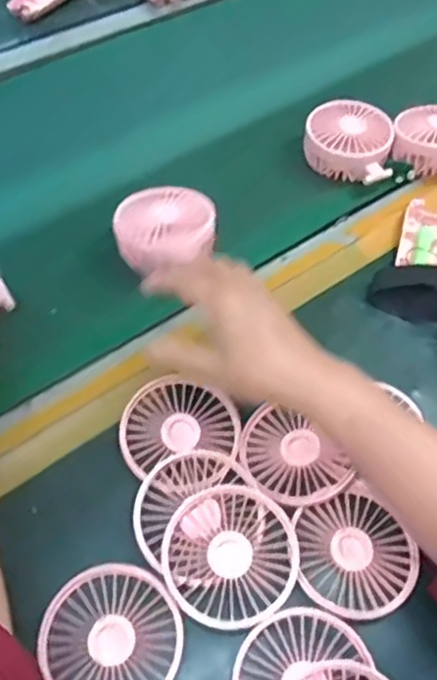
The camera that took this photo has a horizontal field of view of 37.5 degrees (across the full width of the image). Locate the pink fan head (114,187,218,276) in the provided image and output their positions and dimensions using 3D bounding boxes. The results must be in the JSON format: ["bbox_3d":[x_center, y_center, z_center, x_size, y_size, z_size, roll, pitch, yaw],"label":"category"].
[{"bbox_3d":[-0.046,-0.097,0.564,0.085,0.036,0.097,6,57,4],"label":"pink fan head"}]

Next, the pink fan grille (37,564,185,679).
[{"bbox_3d":[-0.067,0.188,0.406,0.084,0.007,0.086,0,57,0],"label":"pink fan grille"}]

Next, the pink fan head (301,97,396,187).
[{"bbox_3d":[0.131,-0.200,0.658,0.085,0.035,0.093,7,57,4],"label":"pink fan head"}]

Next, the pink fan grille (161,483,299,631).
[{"bbox_3d":[0.008,0.143,0.429,0.087,0.017,0.086,0,57,0],"label":"pink fan grille"}]

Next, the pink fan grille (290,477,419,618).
[{"bbox_3d":[0.092,0.145,0.442,0.081,0.013,0.082,0,57,0],"label":"pink fan grille"}]

